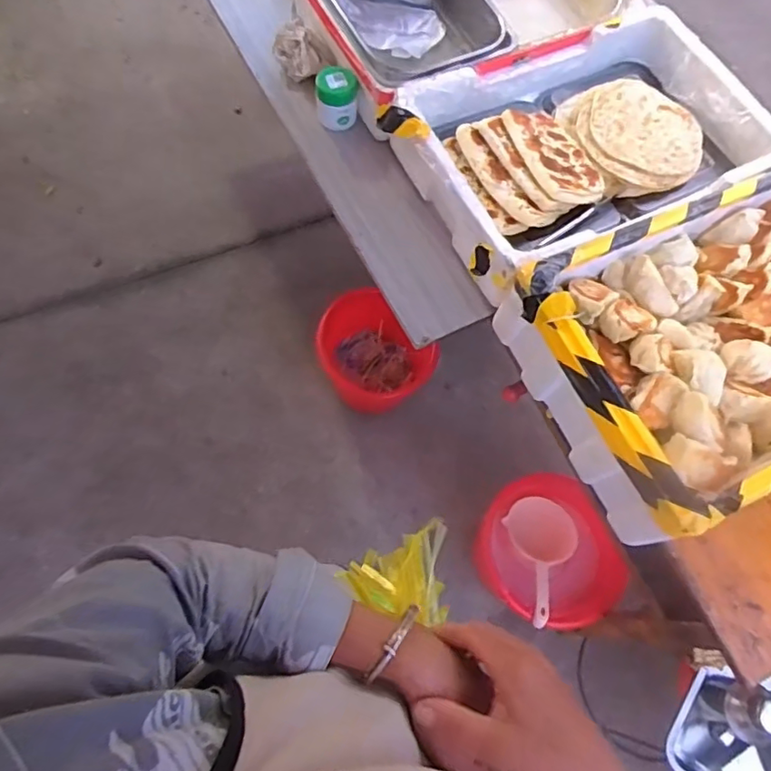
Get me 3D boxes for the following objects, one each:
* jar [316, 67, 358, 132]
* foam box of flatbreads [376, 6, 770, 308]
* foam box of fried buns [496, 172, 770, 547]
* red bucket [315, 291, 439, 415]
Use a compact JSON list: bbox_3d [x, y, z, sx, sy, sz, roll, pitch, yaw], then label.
[{"bbox_3d":[-0.090,-0.530,1.031,0.075,0.067,0.075,0,71,-1],"label":"jar"},{"bbox_3d":[0.357,-0.425,0.967,0.595,0.116,0.437,-27,73,-10],"label":"foam box of flatbreads"},{"bbox_3d":[0.530,-0.081,0.845,0.588,0.160,0.411,-24,73,-9],"label":"foam box of fried buns"},{"bbox_3d":[-0.034,-0.068,1.472,0.251,0.242,0.276,0,71,-1],"label":"red bucket"}]

